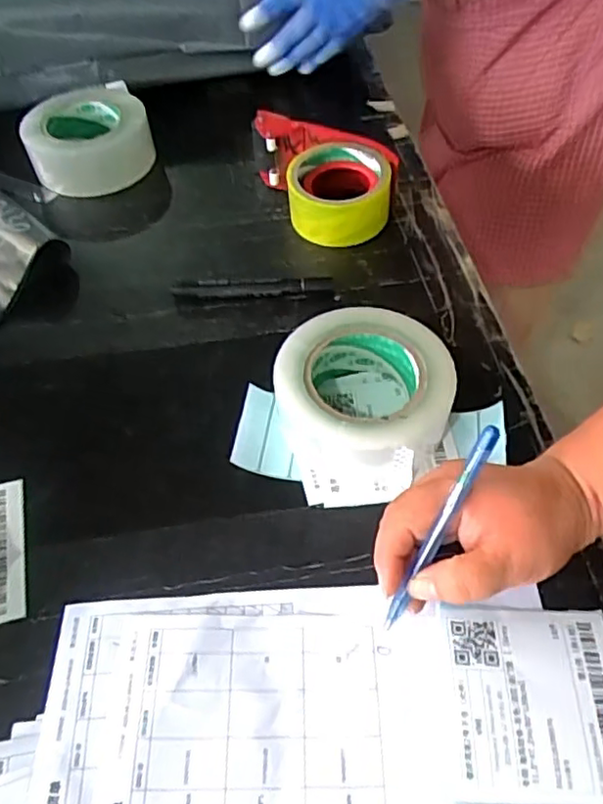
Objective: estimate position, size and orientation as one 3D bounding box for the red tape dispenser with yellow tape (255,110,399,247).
[{"bbox_3d":[0.021,-0.218,0.597,0.099,0.057,0.159,-27,58,-17],"label":"red tape dispenser with yellow tape"}]

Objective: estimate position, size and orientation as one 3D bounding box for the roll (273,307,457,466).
[{"bbox_3d":[0.045,-0.007,0.450,0.116,0.051,0.118,-1,54,1],"label":"roll"}]

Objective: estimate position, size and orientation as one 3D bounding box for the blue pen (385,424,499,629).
[{"bbox_3d":[0.073,0.067,0.329,0.008,0.126,0.005,30,20,21],"label":"blue pen"}]

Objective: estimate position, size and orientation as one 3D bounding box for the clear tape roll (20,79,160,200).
[{"bbox_3d":[-0.220,-0.276,0.651,0.128,0.049,0.124,-18,56,-11],"label":"clear tape roll"}]

